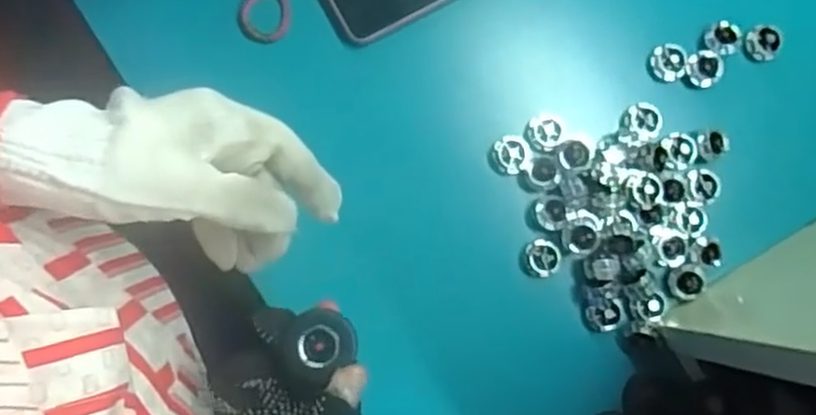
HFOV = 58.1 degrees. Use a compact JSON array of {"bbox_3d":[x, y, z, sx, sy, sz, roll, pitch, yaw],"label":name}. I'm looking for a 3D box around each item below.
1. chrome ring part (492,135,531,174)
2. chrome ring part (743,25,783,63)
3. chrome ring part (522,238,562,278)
[{"bbox_3d":[0.074,-0.037,0.523,0.026,0.018,0.025,0,79,-1],"label":"chrome ring part"},{"bbox_3d":[0.263,-0.121,0.545,0.026,0.005,0.027,43,97,6],"label":"chrome ring part"},{"bbox_3d":[0.094,0.036,0.521,0.026,0.017,0.026,-8,79,-3],"label":"chrome ring part"}]

